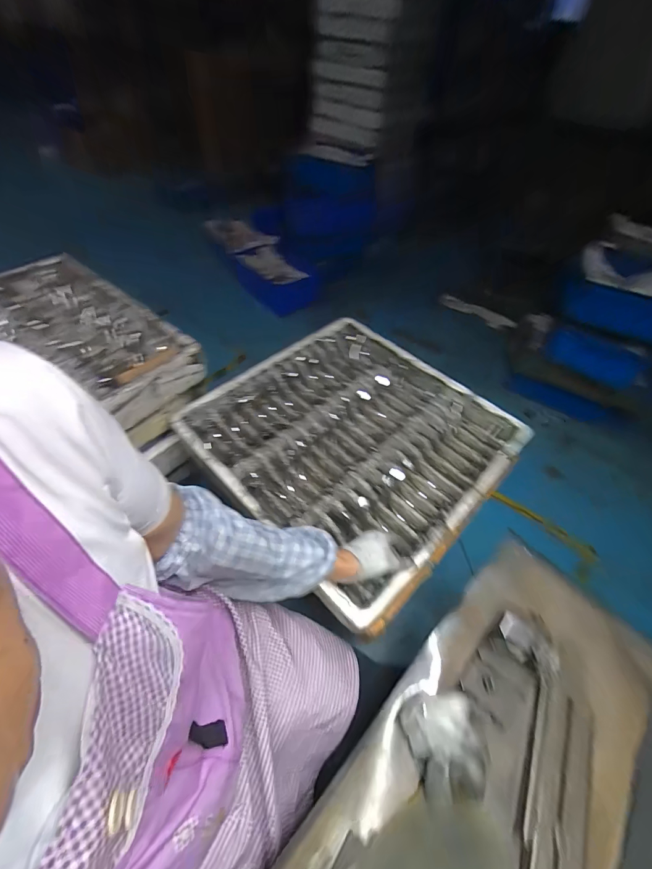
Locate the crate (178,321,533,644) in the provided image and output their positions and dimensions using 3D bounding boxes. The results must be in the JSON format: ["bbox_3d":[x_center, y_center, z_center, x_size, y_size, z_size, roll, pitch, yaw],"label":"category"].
[{"bbox_3d":[0.060,-0.006,0.768,0.545,0.070,0.553,39,58,24],"label":"crate"}]

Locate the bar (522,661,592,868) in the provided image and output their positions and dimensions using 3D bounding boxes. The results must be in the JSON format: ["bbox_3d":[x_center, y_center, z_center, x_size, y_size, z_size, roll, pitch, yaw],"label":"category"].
[{"bbox_3d":[0.212,0.408,0.339,0.054,0.029,0.338,24,53,15],"label":"bar"}]

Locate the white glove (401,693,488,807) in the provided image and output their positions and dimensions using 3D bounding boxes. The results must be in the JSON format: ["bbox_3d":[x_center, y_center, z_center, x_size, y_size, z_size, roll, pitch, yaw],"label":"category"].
[{"bbox_3d":[0.124,0.320,0.369,0.074,0.044,0.088,-5,52,-9],"label":"white glove"}]

